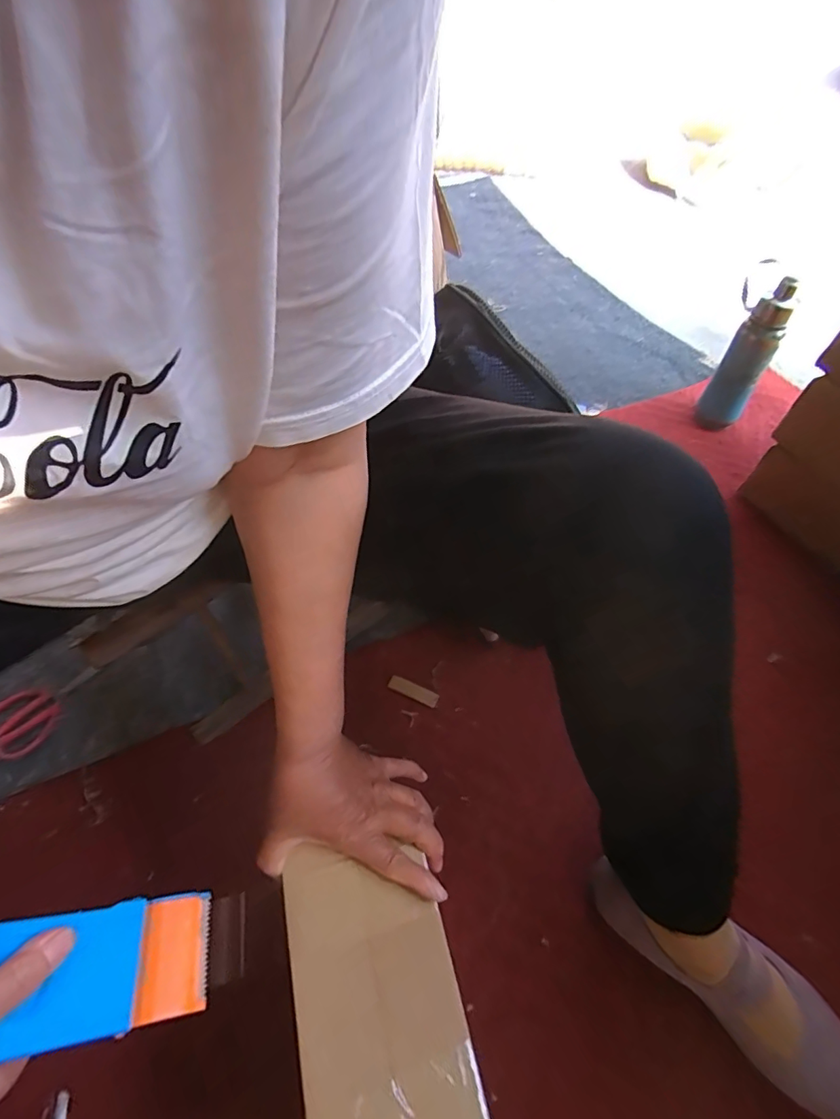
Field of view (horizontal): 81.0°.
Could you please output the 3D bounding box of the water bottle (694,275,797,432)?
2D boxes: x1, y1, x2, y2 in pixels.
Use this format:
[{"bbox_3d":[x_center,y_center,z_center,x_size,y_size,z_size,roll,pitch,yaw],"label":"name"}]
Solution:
[{"bbox_3d":[0.529,-0.321,0.815,0.078,0.228,0.063,27,59,20],"label":"water bottle"}]

